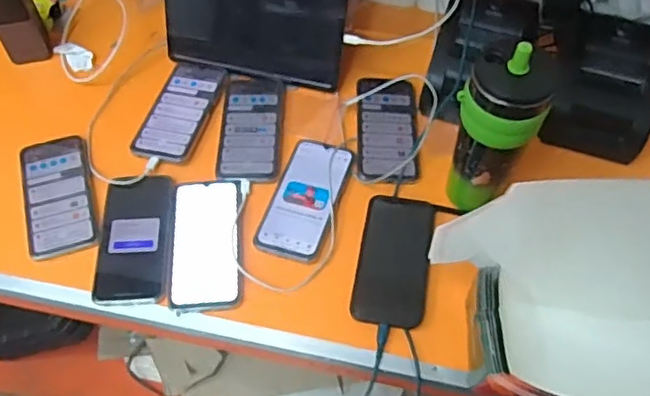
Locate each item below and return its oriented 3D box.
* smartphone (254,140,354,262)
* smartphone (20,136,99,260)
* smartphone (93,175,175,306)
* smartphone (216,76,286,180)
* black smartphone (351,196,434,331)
[{"bbox_3d":[-0.023,-0.004,0.764,0.082,0.013,0.168,16,58,8],"label":"smartphone"},{"bbox_3d":[-0.330,-0.008,0.766,0.078,0.014,0.171,-14,59,-11],"label":"smartphone"},{"bbox_3d":[-0.224,0.045,0.729,0.080,0.004,0.168,-3,57,-4],"label":"smartphone"},{"bbox_3d":[-0.098,-0.094,0.828,0.083,0.009,0.174,1,57,-1],"label":"smartphone"},{"bbox_3d":[0.081,0.074,0.728,0.083,0.019,0.165,9,57,4],"label":"black smartphone"}]

